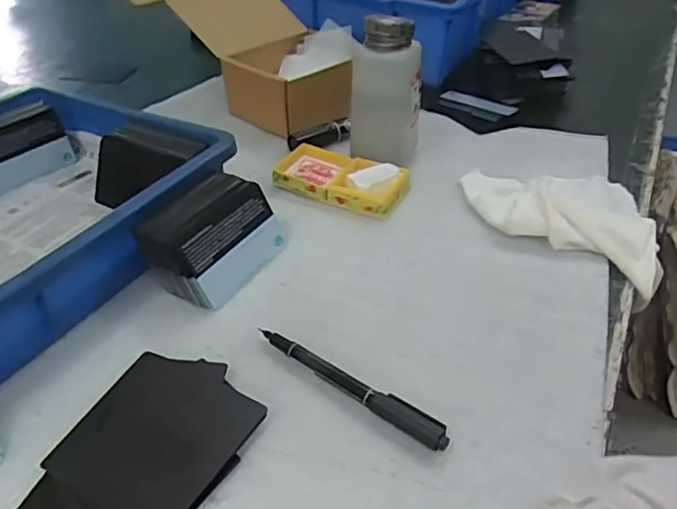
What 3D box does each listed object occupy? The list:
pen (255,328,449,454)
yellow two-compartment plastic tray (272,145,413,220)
[{"bbox_3d":[0.005,0.075,0.332,0.129,0.009,0.017,23,45,26],"label":"pen"},{"bbox_3d":[-0.001,-0.069,0.505,0.121,0.024,0.057,18,43,21],"label":"yellow two-compartment plastic tray"}]

